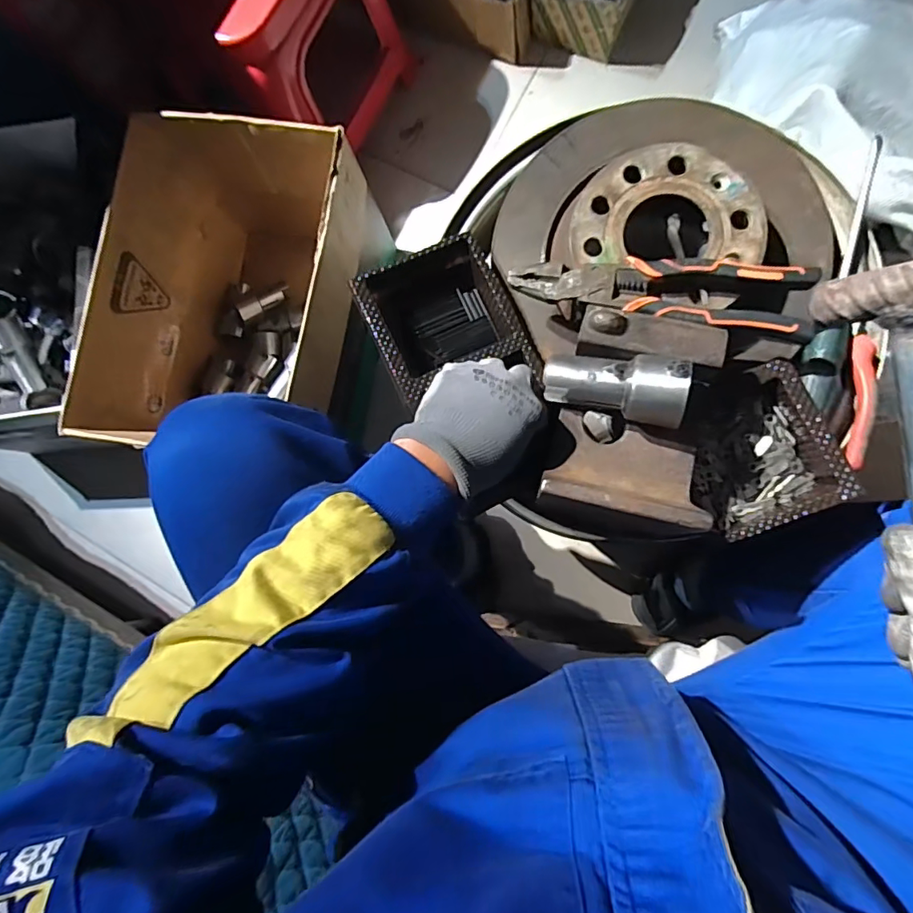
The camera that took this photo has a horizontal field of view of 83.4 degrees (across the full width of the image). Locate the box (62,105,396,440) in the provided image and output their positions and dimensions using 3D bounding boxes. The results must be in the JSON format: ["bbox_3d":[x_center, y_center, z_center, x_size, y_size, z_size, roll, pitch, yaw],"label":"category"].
[{"bbox_3d":[-0.266,-0.188,0.684,0.258,0.253,0.382,12,87,8],"label":"box"}]

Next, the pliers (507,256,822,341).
[{"bbox_3d":[0.151,-0.132,0.385,0.212,0.018,0.053,14,87,8],"label":"pliers"}]

